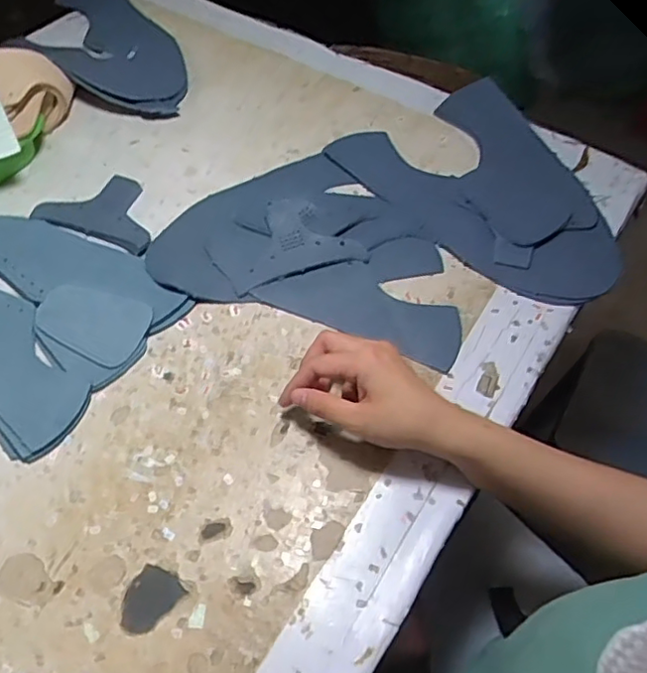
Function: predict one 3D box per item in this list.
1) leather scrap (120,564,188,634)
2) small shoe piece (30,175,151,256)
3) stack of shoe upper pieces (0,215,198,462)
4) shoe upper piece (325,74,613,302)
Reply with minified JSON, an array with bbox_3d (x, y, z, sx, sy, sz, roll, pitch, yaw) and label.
[{"bbox_3d":[-0.117,0.174,0.409,0.032,0.004,0.041,32,62,19],"label":"leather scrap"},{"bbox_3d":[-0.208,-0.126,0.602,0.122,0.007,0.080,21,59,12],"label":"small shoe piece"},{"bbox_3d":[-0.257,-0.031,0.536,0.248,0.011,0.175,34,62,20],"label":"stack of shoe upper pieces"},{"bbox_3d":[0.164,-0.147,0.604,0.193,0.021,0.279,-29,61,-18],"label":"shoe upper piece"}]

